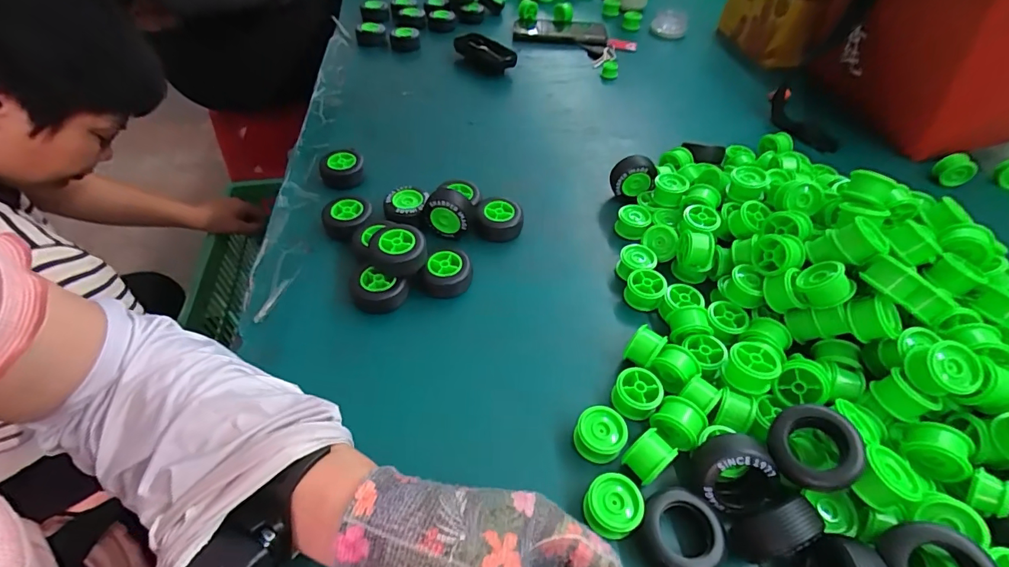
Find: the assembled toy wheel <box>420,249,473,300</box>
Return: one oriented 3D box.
[{"bbox_3d":[-0.052,-0.007,0.413,0.045,0.031,0.041,-3,48,-4],"label":"assembled toy wheel"}]

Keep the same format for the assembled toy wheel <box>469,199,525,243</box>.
[{"bbox_3d":[-0.008,-0.063,0.463,0.053,0.030,0.044,-1,48,-1],"label":"assembled toy wheel"}]

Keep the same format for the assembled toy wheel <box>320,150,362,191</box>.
[{"bbox_3d":[-0.183,-0.128,0.506,0.047,0.022,0.050,0,48,0],"label":"assembled toy wheel"}]

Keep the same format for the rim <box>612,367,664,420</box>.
[{"bbox_3d":[0.099,0.082,0.336,0.032,0.020,0.031,15,50,12],"label":"rim"}]

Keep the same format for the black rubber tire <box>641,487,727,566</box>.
[{"bbox_3d":[0.109,0.155,0.277,0.043,0.023,0.047,0,48,0],"label":"black rubber tire"}]

